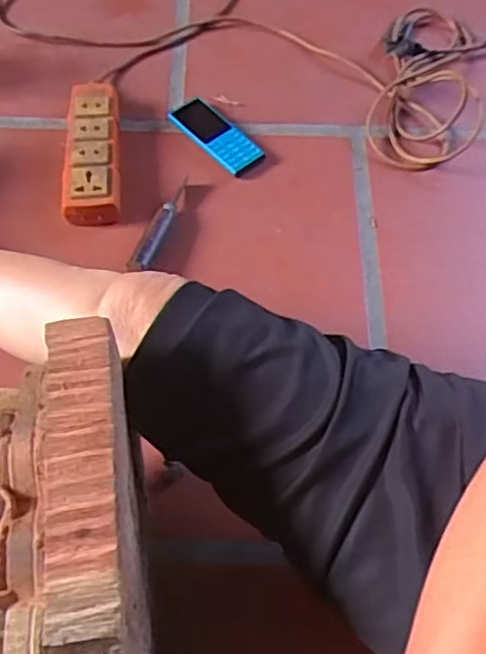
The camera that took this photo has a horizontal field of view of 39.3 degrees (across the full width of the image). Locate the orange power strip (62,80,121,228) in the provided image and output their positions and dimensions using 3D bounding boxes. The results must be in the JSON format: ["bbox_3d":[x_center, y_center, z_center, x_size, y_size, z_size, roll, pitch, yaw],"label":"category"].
[{"bbox_3d":[-0.176,-0.207,0.798,0.064,0.038,0.206,-5,60,-5],"label":"orange power strip"}]

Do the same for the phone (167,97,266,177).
[{"bbox_3d":[-0.033,-0.236,0.829,0.053,0.017,0.131,-36,68,-21],"label":"phone"}]

